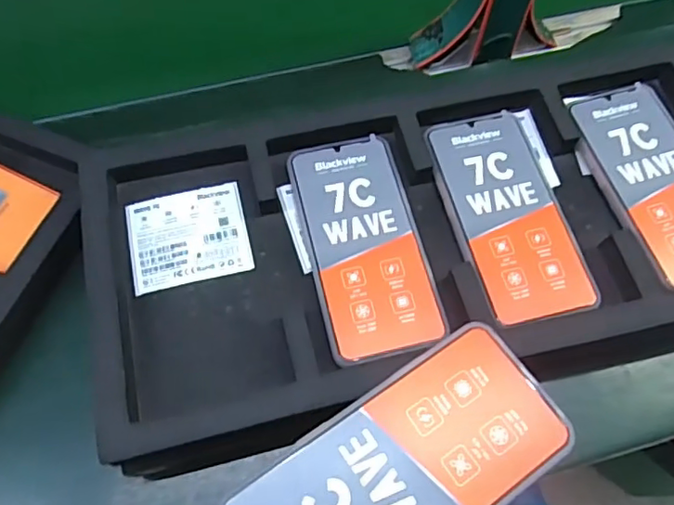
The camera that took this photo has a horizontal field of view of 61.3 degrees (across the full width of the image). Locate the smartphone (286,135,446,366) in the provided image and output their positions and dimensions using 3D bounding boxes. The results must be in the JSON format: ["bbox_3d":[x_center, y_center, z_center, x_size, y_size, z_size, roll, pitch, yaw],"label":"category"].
[{"bbox_3d":[0.019,-0.007,0.397,0.078,0.005,0.161,-12,63,-6],"label":"smartphone"}]

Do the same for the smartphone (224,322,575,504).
[{"bbox_3d":[0.030,0.104,0.272,0.163,0.007,0.077,-28,70,-14],"label":"smartphone"}]

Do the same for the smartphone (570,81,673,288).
[{"bbox_3d":[0.237,-0.053,0.419,0.078,0.005,0.160,-18,64,-9],"label":"smartphone"}]

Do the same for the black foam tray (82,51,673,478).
[{"bbox_3d":[0.073,-0.011,0.419,0.473,0.063,0.223,-12,63,-6],"label":"black foam tray"}]

